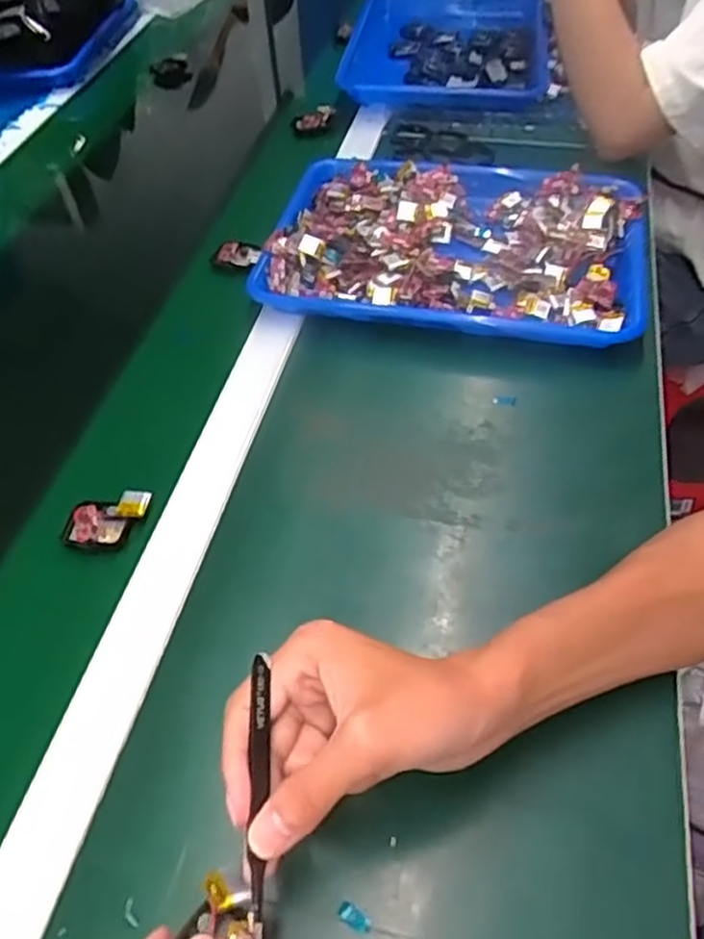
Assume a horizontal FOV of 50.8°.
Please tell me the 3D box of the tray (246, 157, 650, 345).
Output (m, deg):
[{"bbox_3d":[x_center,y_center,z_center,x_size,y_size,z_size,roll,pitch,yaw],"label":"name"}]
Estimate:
[{"bbox_3d":[0.093,-0.214,0.696,0.343,0.048,0.254,7,50,10],"label":"tray"}]

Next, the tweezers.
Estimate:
[{"bbox_3d":[-0.041,0.135,0.325,0.009,0.011,0.106,-3,64,2],"label":"tweezers"}]

